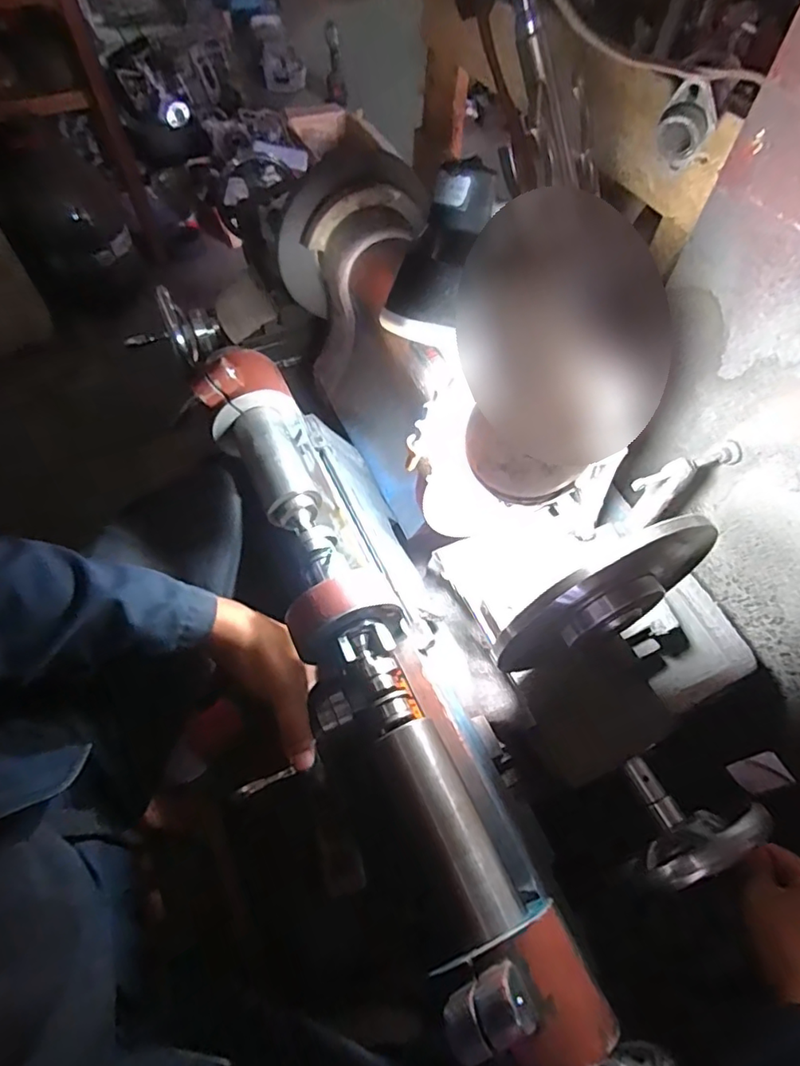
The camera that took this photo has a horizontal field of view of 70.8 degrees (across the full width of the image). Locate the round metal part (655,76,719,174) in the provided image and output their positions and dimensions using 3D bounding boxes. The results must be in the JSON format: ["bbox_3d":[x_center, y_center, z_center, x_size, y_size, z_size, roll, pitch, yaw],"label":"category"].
[{"bbox_3d":[0.244,-0.346,0.479,0.044,0.065,0.019,19,60,11],"label":"round metal part"}]

